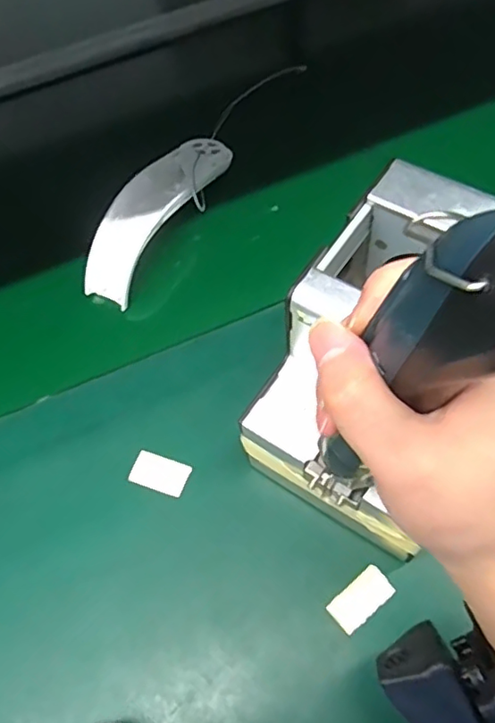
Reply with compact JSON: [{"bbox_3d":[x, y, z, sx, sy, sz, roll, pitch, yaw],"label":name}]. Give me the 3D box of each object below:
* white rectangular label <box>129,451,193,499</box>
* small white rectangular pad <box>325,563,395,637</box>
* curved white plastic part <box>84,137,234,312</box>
[{"bbox_3d":[-0.063,0.082,0.418,0.040,0.005,0.025,17,61,12],"label":"white rectangular label"},{"bbox_3d":[0.072,0.150,0.363,0.041,0.008,0.022,-34,64,-17],"label":"small white rectangular pad"},{"bbox_3d":[-0.082,-0.137,0.522,0.052,0.046,0.185,26,63,16],"label":"curved white plastic part"}]

